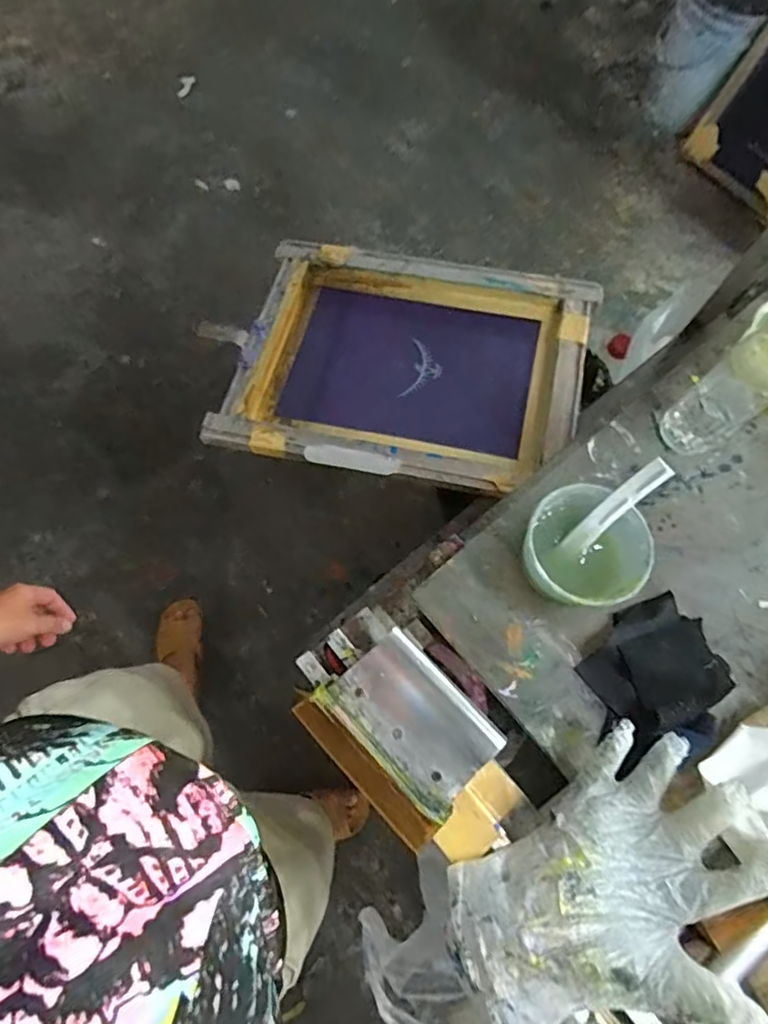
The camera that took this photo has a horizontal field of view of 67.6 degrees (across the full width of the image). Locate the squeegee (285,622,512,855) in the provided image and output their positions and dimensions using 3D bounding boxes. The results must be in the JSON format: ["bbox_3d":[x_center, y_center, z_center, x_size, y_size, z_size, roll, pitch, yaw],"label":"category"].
[{"bbox_3d":[0.015,0.192,0.503,0.117,0.030,0.148,-41,75,-17],"label":"squeegee"}]

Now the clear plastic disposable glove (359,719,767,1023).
[{"bbox_3d":[0.174,0.304,0.445,0.279,0.059,0.186,-27,72,-13],"label":"clear plastic disposable glove"}]

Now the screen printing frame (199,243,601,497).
[{"bbox_3d":[0.021,-0.217,0.825,0.512,0.052,0.402,11,64,9],"label":"screen printing frame"}]

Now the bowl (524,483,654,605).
[{"bbox_3d":[0.194,0.039,0.564,0.115,0.054,0.113,1,68,-3],"label":"bowl"}]

